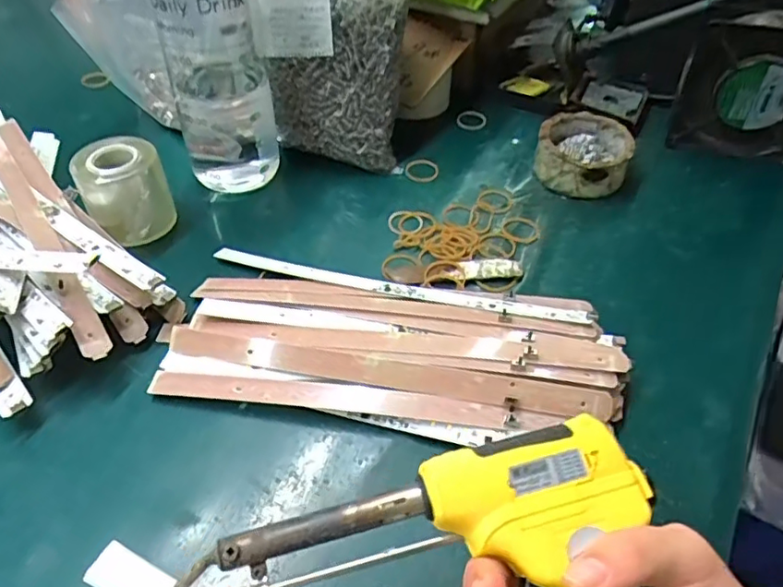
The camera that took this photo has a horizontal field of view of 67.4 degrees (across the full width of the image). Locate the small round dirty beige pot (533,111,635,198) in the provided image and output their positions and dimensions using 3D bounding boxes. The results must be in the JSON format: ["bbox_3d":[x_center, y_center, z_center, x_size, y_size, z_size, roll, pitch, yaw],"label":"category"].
[{"bbox_3d":[0.170,-0.126,0.520,0.077,0.033,0.082,14,48,13],"label":"small round dirty beige pot"}]

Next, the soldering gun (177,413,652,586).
[{"bbox_3d":[0.043,0.114,0.231,0.196,0.049,0.139,26,52,23],"label":"soldering gun"}]

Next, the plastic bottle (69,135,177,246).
[{"bbox_3d":[-0.209,-0.074,0.467,0.062,0.077,0.062,-23,51,-20],"label":"plastic bottle"}]

